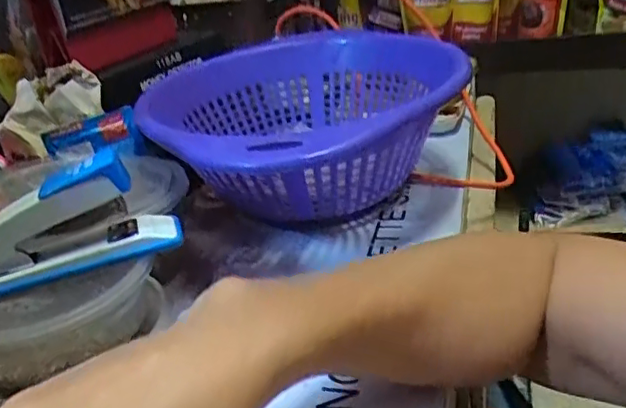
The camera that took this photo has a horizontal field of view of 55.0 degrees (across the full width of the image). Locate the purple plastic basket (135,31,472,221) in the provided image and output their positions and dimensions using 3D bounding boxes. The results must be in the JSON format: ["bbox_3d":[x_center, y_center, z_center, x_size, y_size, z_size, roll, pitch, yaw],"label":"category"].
[{"bbox_3d":[-0.001,-0.072,0.541,0.238,0.110,0.234,-6,27,3],"label":"purple plastic basket"}]

